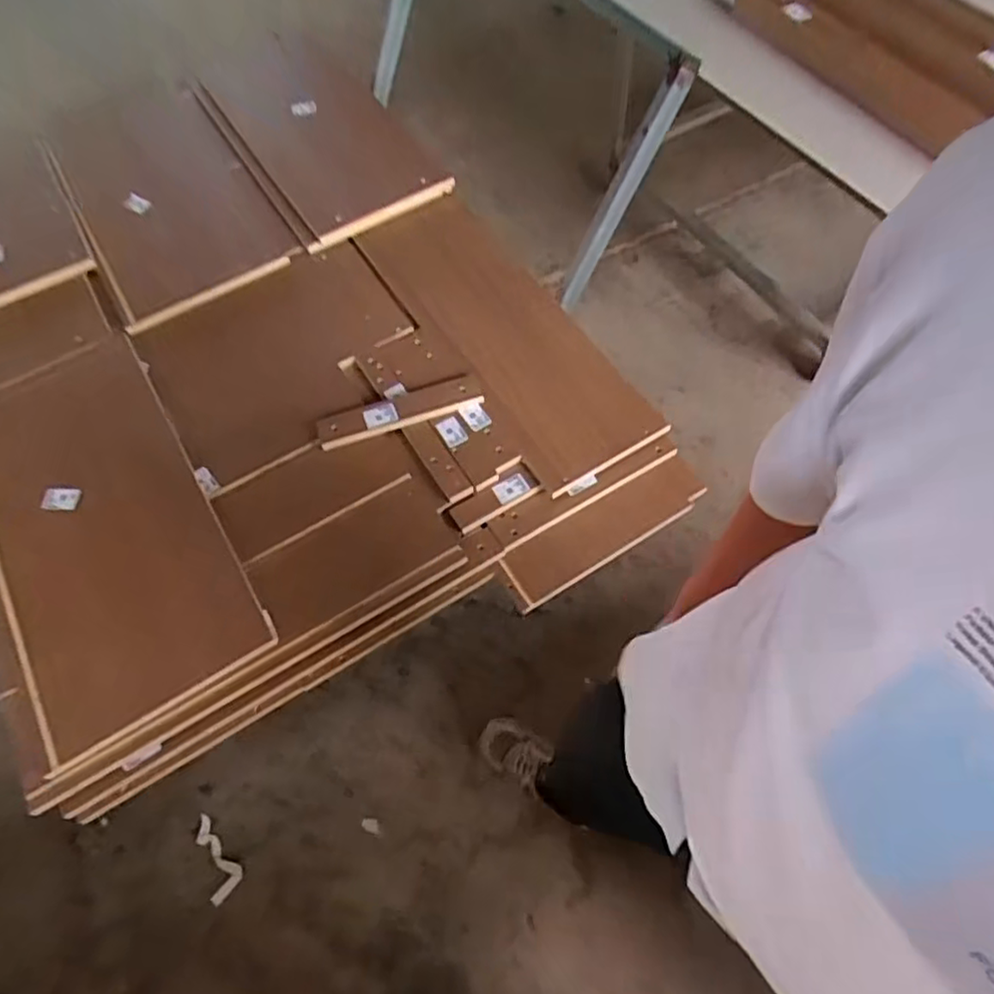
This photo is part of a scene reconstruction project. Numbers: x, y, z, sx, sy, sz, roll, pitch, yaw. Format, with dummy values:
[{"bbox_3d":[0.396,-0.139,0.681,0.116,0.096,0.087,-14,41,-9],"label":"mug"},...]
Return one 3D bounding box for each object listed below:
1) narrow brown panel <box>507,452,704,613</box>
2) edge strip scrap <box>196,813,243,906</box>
[{"bbox_3d":[0.208,0.054,1.225,0.416,0.035,0.107,-29,88,-16],"label":"narrow brown panel"},{"bbox_3d":[-0.568,0.728,1.351,0.062,0.023,0.165,-26,63,-11],"label":"edge strip scrap"}]

